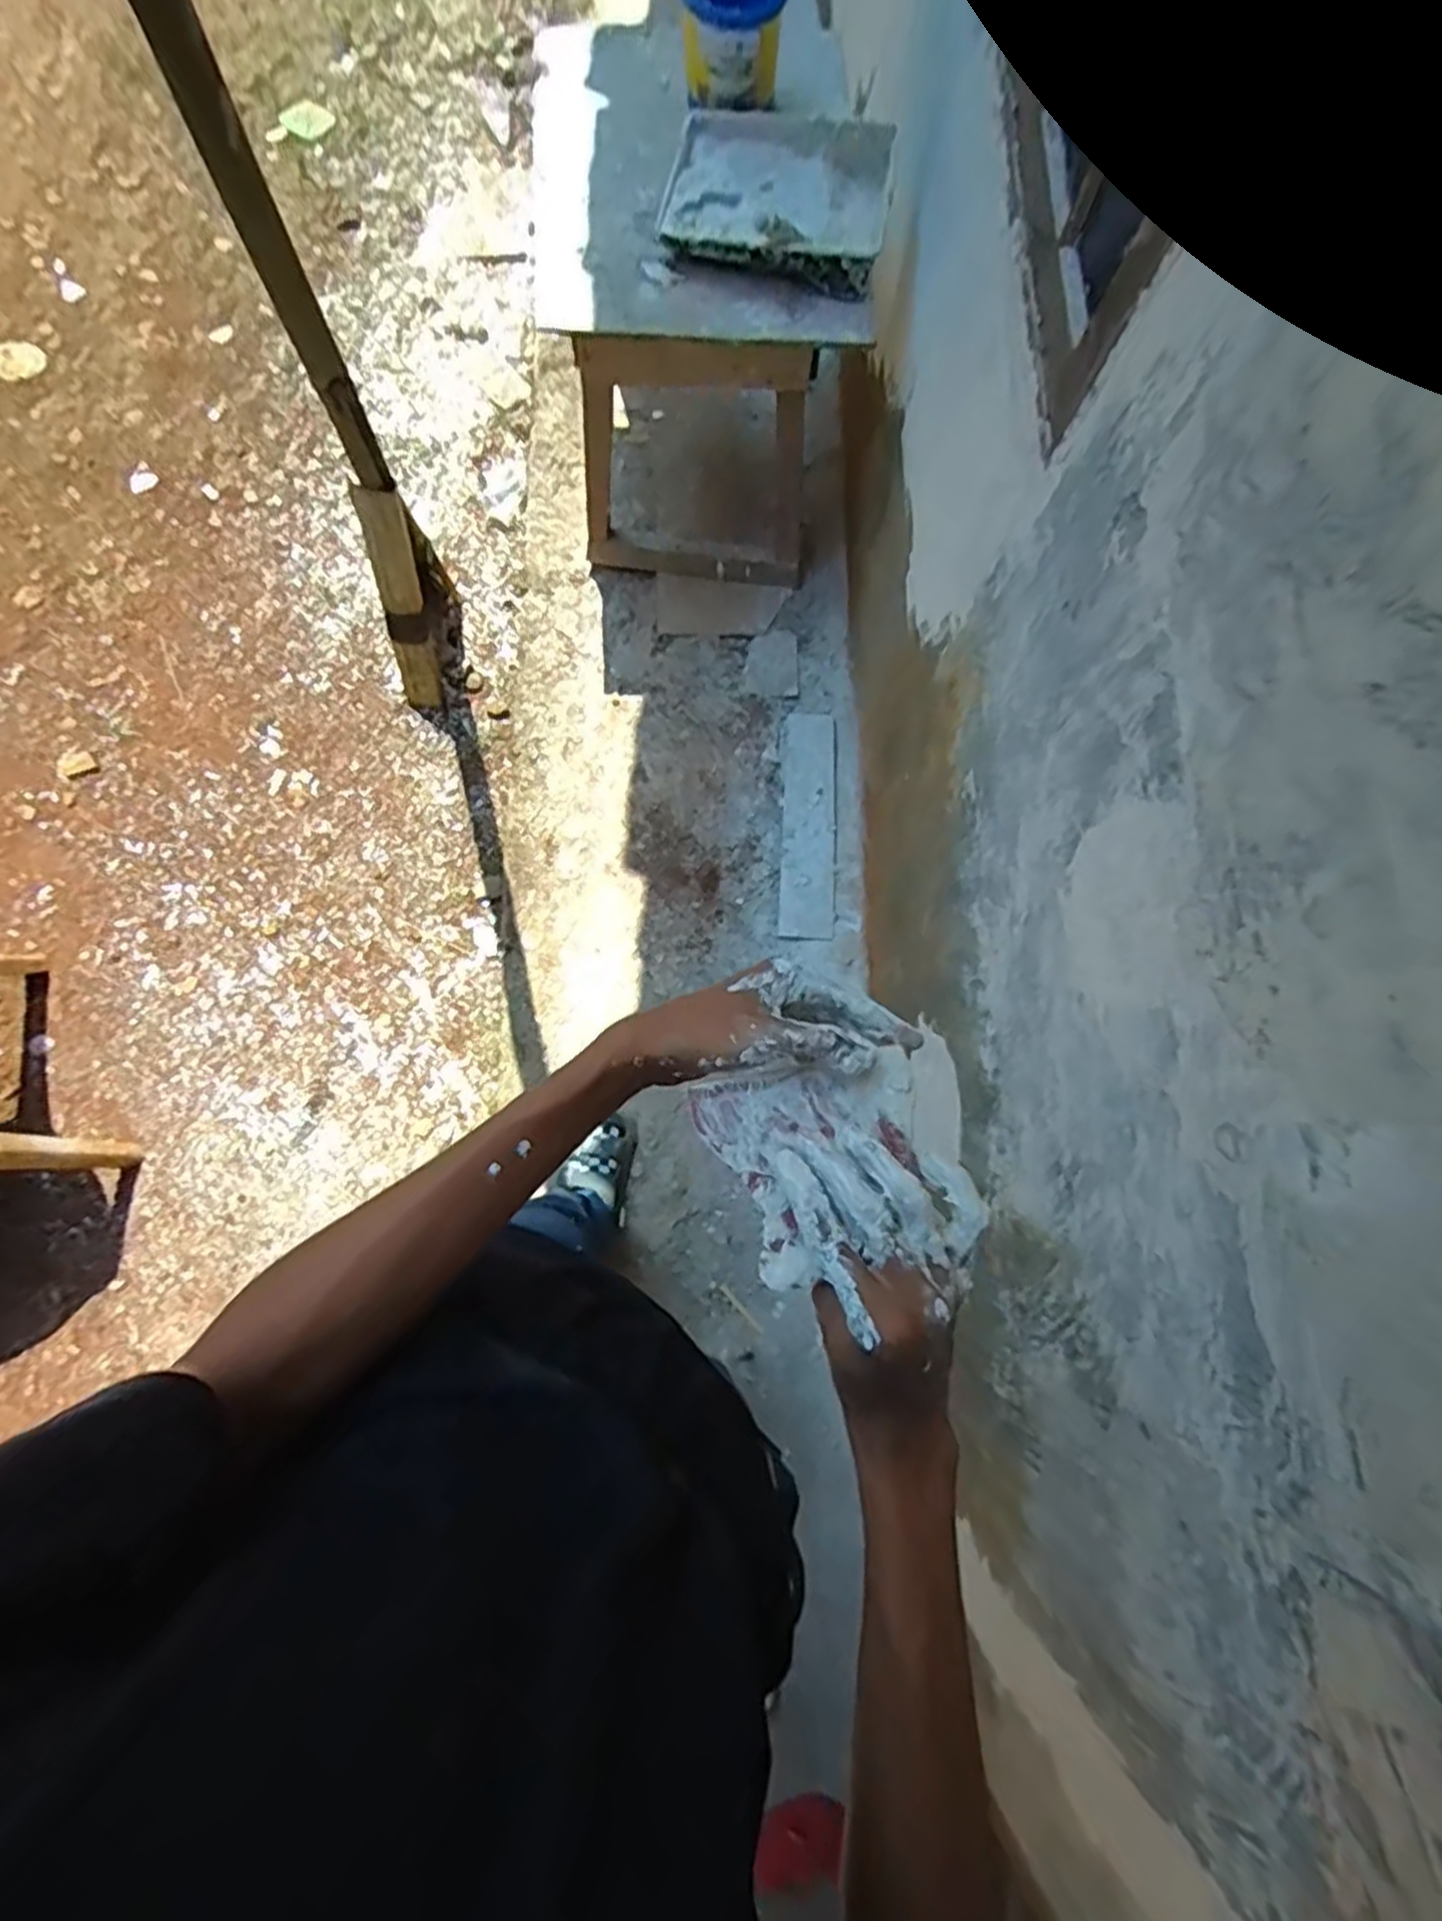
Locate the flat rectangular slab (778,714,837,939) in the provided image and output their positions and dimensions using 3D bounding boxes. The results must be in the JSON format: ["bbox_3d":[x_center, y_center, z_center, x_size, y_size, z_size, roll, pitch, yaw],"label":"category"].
[{"bbox_3d":[0.180,-0.285,1.584,0.112,0.021,0.480,3,77,-5],"label":"flat rectangular slab"}]

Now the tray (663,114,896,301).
[{"bbox_3d":[0.096,-1.243,1.225,0.349,0.061,0.323,13,76,-2],"label":"tray"}]

